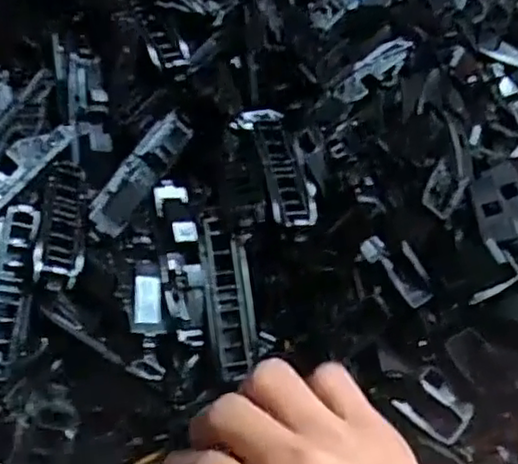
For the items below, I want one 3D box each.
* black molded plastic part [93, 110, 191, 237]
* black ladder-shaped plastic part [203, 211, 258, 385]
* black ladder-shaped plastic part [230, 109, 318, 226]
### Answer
[{"bbox_3d":[-0.055,-0.032,0.324,0.020,0.010,0.074,18,52,20],"label":"black molded plastic part"},{"bbox_3d":[-0.014,0.029,0.310,0.021,0.004,0.073,-8,80,-3],"label":"black ladder-shaped plastic part"},{"bbox_3d":[0.010,-0.035,0.341,0.026,0.015,0.088,-14,49,-8],"label":"black ladder-shaped plastic part"}]

